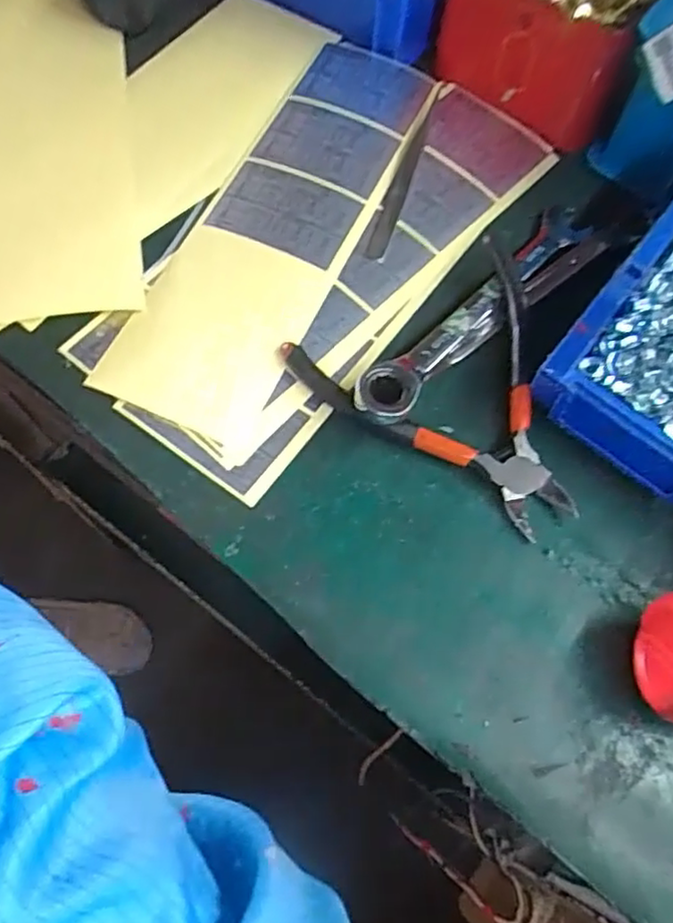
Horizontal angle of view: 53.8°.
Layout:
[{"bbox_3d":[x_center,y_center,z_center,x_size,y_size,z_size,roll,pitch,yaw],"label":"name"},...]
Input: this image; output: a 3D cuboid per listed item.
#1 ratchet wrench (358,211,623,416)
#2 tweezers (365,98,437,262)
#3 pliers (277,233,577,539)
[{"bbox_3d":[0.078,-0.078,0.338,0.037,0.025,0.180,41,70,14],"label":"ratchet wrench"},{"bbox_3d":[0.039,-0.163,0.375,0.010,0.007,0.118,18,66,5],"label":"tweezers"},{"bbox_3d":[0.068,-0.035,0.319,0.132,0.023,0.141,-30,71,-15],"label":"pliers"}]

